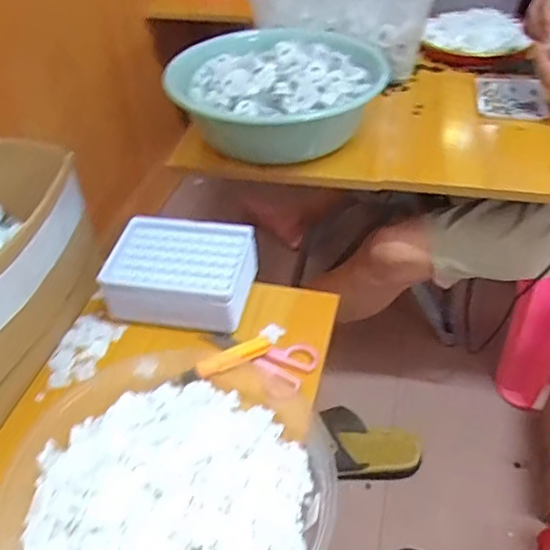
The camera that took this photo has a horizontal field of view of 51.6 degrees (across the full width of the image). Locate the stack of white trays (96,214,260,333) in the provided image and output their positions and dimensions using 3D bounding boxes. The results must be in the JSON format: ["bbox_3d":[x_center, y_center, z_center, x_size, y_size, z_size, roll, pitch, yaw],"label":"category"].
[{"bbox_3d":[-0.091,-0.004,0.575,0.140,0.054,0.103,7,43,8],"label":"stack of white trays"}]

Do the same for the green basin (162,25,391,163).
[{"bbox_3d":[0.005,-0.250,0.801,0.276,0.106,0.284,-1,43,1],"label":"green basin"}]

